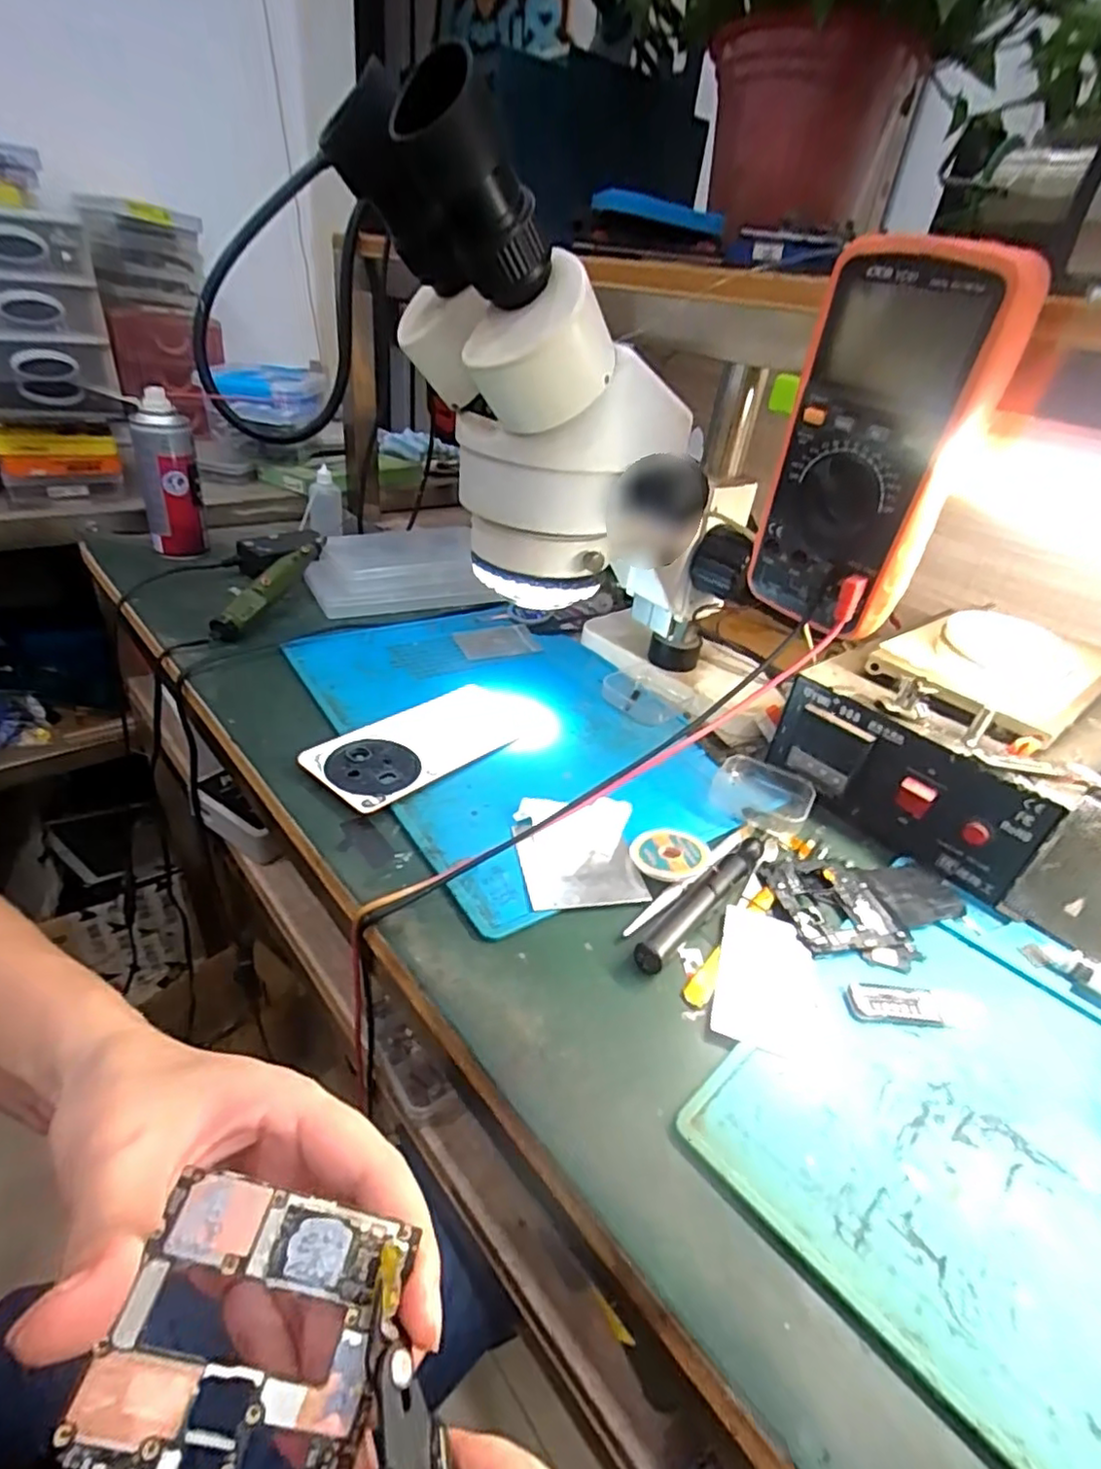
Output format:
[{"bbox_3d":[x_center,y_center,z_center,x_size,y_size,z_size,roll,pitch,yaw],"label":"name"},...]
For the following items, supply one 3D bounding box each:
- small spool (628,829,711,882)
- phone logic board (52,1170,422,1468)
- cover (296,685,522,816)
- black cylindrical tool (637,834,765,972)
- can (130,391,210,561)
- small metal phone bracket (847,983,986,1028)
[{"bbox_3d":[0.070,0.071,0.386,0.044,0.012,0.044,5,34,-3],"label":"small spool"},{"bbox_3d":[-0.072,0.148,0.160,0.065,0.008,0.057,25,62,-11],"label":"phone logic board"},{"bbox_3d":[-0.087,0.005,0.457,0.077,0.011,0.152,32,41,32],"label":"cover"},{"bbox_3d":[0.088,0.090,0.365,0.014,0.012,0.125,30,40,30],"label":"black cylindrical tool"},{"bbox_3d":[-0.381,-0.252,0.655,0.045,0.145,0.048,5,34,-3],"label":"can"},{"bbox_3d":[0.182,0.133,0.325,0.068,0.004,0.020,6,34,-2],"label":"small metal phone bracket"}]

